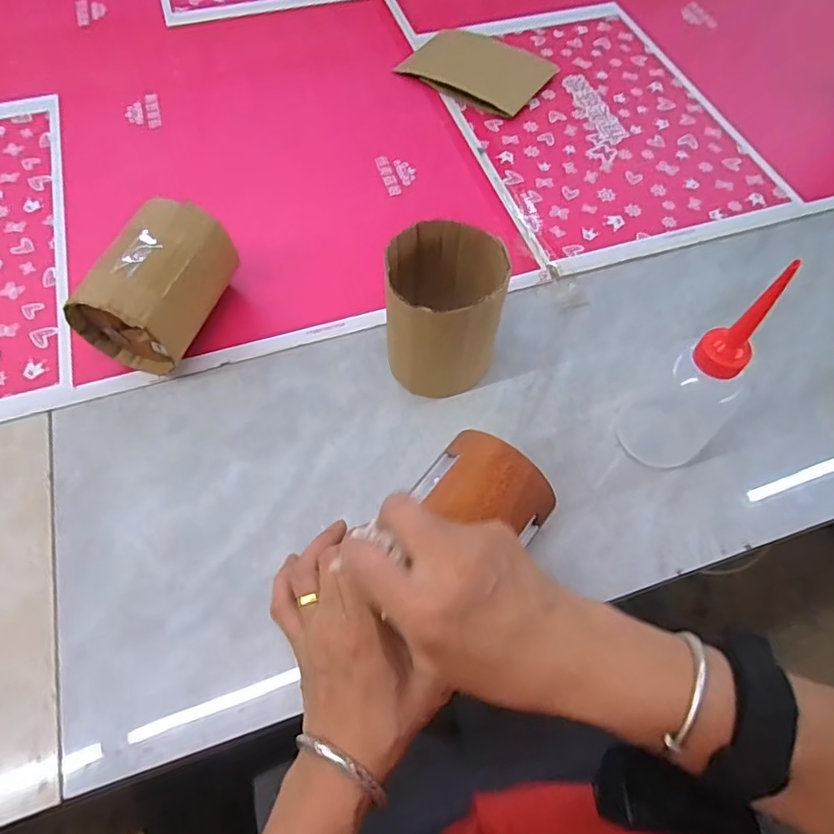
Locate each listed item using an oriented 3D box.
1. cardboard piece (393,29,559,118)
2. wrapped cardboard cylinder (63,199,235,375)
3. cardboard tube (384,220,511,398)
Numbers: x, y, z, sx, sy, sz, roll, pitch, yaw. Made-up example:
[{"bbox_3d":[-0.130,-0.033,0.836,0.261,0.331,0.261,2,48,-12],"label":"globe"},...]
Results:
[{"bbox_3d":[0.067,-0.402,0.646,0.156,0.019,0.101,30,65,15],"label":"cardboard piece"},{"bbox_3d":[-0.206,-0.103,0.447,0.085,0.089,0.114,17,62,8],"label":"wrapped cardboard cylinder"},{"bbox_3d":[0.019,-0.074,0.420,0.086,0.106,0.091,6,61,2],"label":"cardboard tube"}]

